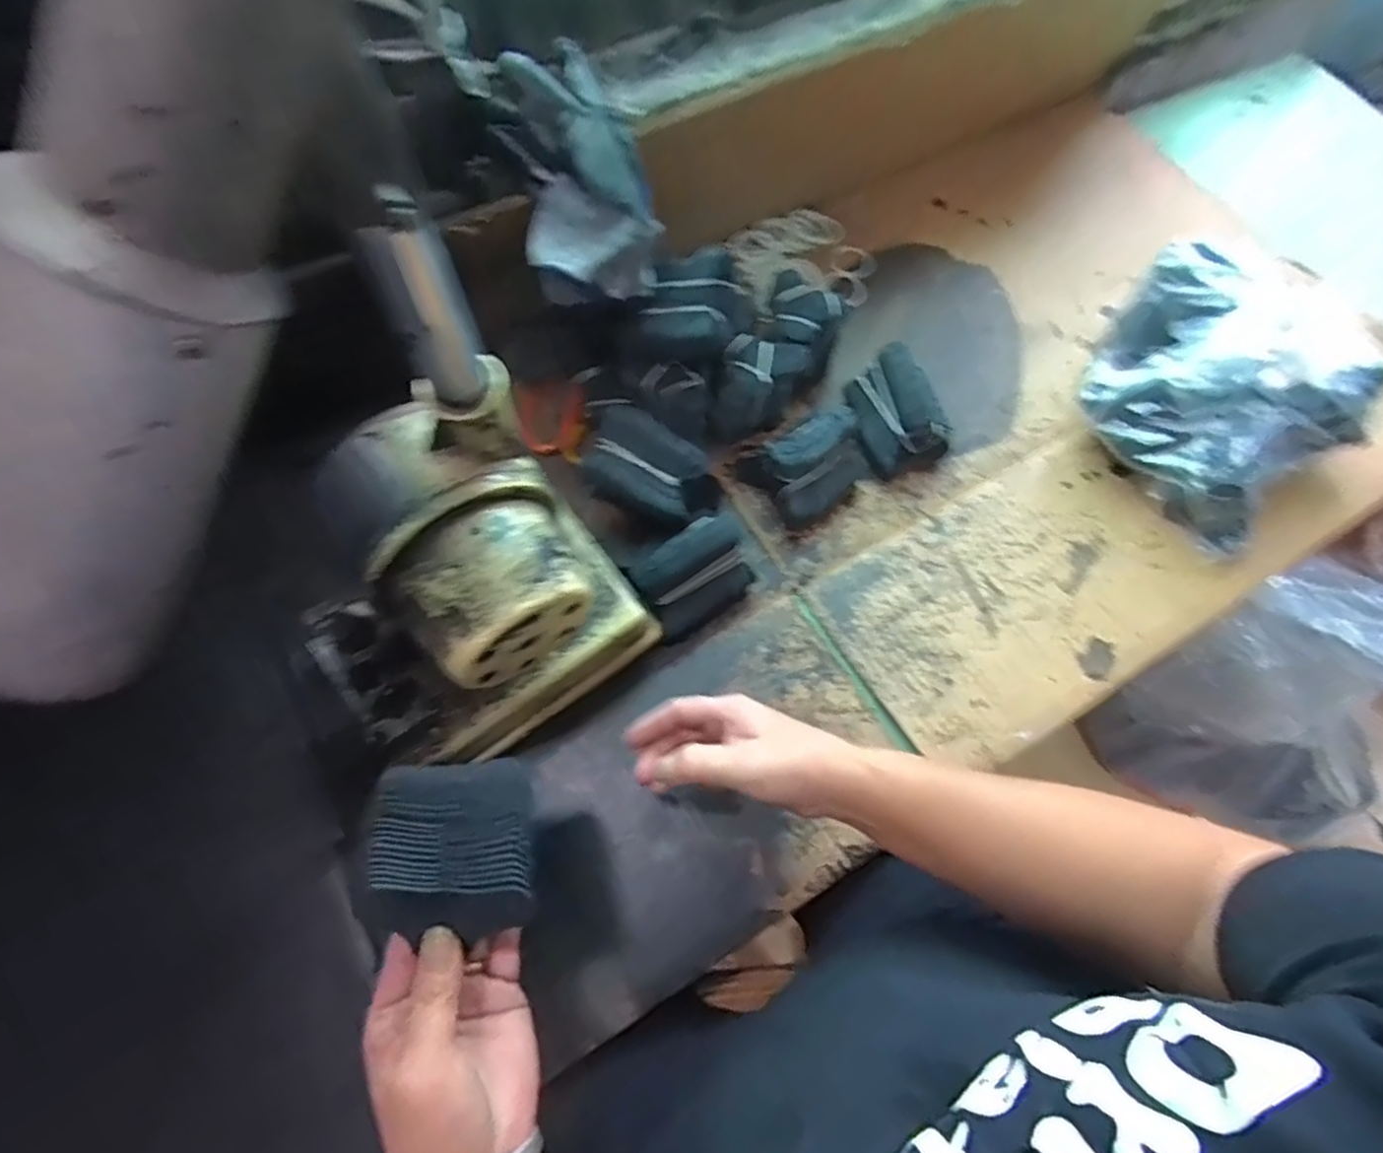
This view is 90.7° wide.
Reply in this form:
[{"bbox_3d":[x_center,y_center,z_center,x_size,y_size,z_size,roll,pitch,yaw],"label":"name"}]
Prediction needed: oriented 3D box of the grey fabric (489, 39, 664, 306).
[{"bbox_3d":[-0.082,-0.283,0.497,0.091,0.096,0.172,-15,68,-9],"label":"grey fabric"}]

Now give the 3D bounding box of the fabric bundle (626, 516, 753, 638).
[{"bbox_3d":[0.002,-0.001,0.542,0.093,0.065,0.063,-36,70,-15],"label":"fabric bundle"}]

